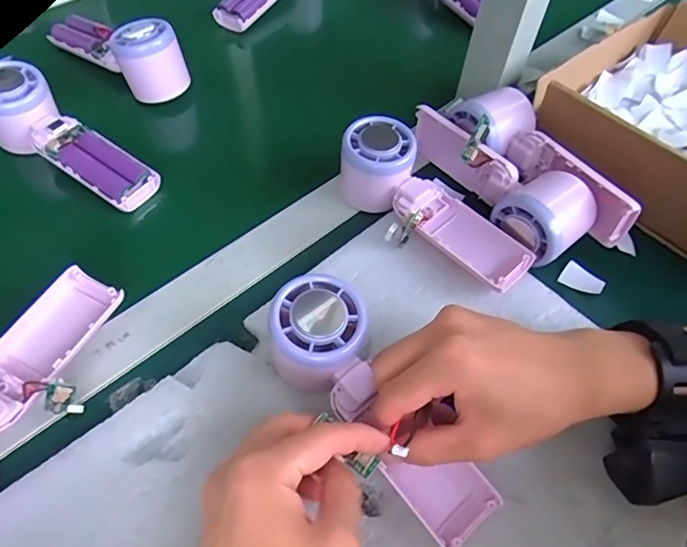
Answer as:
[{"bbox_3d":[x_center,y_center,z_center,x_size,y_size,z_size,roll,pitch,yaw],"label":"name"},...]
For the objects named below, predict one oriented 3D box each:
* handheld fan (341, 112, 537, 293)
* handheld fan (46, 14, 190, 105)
[{"bbox_3d":[0.058,-0.047,0.375,0.066,0.049,0.162,-36,65,-24],"label":"handheld fan"},{"bbox_3d":[-0.220,-0.224,0.482,0.162,0.055,0.047,33,61,18],"label":"handheld fan"}]

